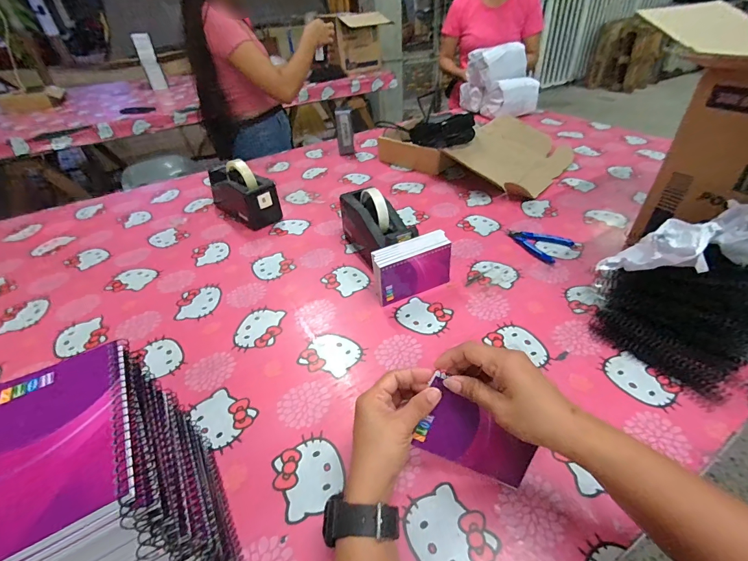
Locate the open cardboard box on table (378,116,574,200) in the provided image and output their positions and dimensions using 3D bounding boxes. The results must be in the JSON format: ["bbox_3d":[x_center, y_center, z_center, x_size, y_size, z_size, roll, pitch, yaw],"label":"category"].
[{"bbox_3d":[0.299,-0.381,1.021,0.449,0.069,0.360,28,50,32],"label":"open cardboard box on table"}]

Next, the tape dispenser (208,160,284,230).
[{"bbox_3d":[-0.312,-0.210,0.841,0.200,0.121,0.081,28,50,32],"label":"tape dispenser"}]

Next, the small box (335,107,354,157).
[{"bbox_3d":[-0.090,-0.454,1.107,0.048,0.133,0.034,-9,41,-5],"label":"small box"}]

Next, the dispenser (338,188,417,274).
[{"bbox_3d":[0.006,-0.099,0.678,0.080,0.127,0.192,-19,43,-16],"label":"dispenser"}]

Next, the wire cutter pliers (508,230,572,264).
[{"bbox_3d":[0.312,-0.077,0.699,0.092,0.009,0.114,-34,49,-30],"label":"wire cutter pliers"}]

